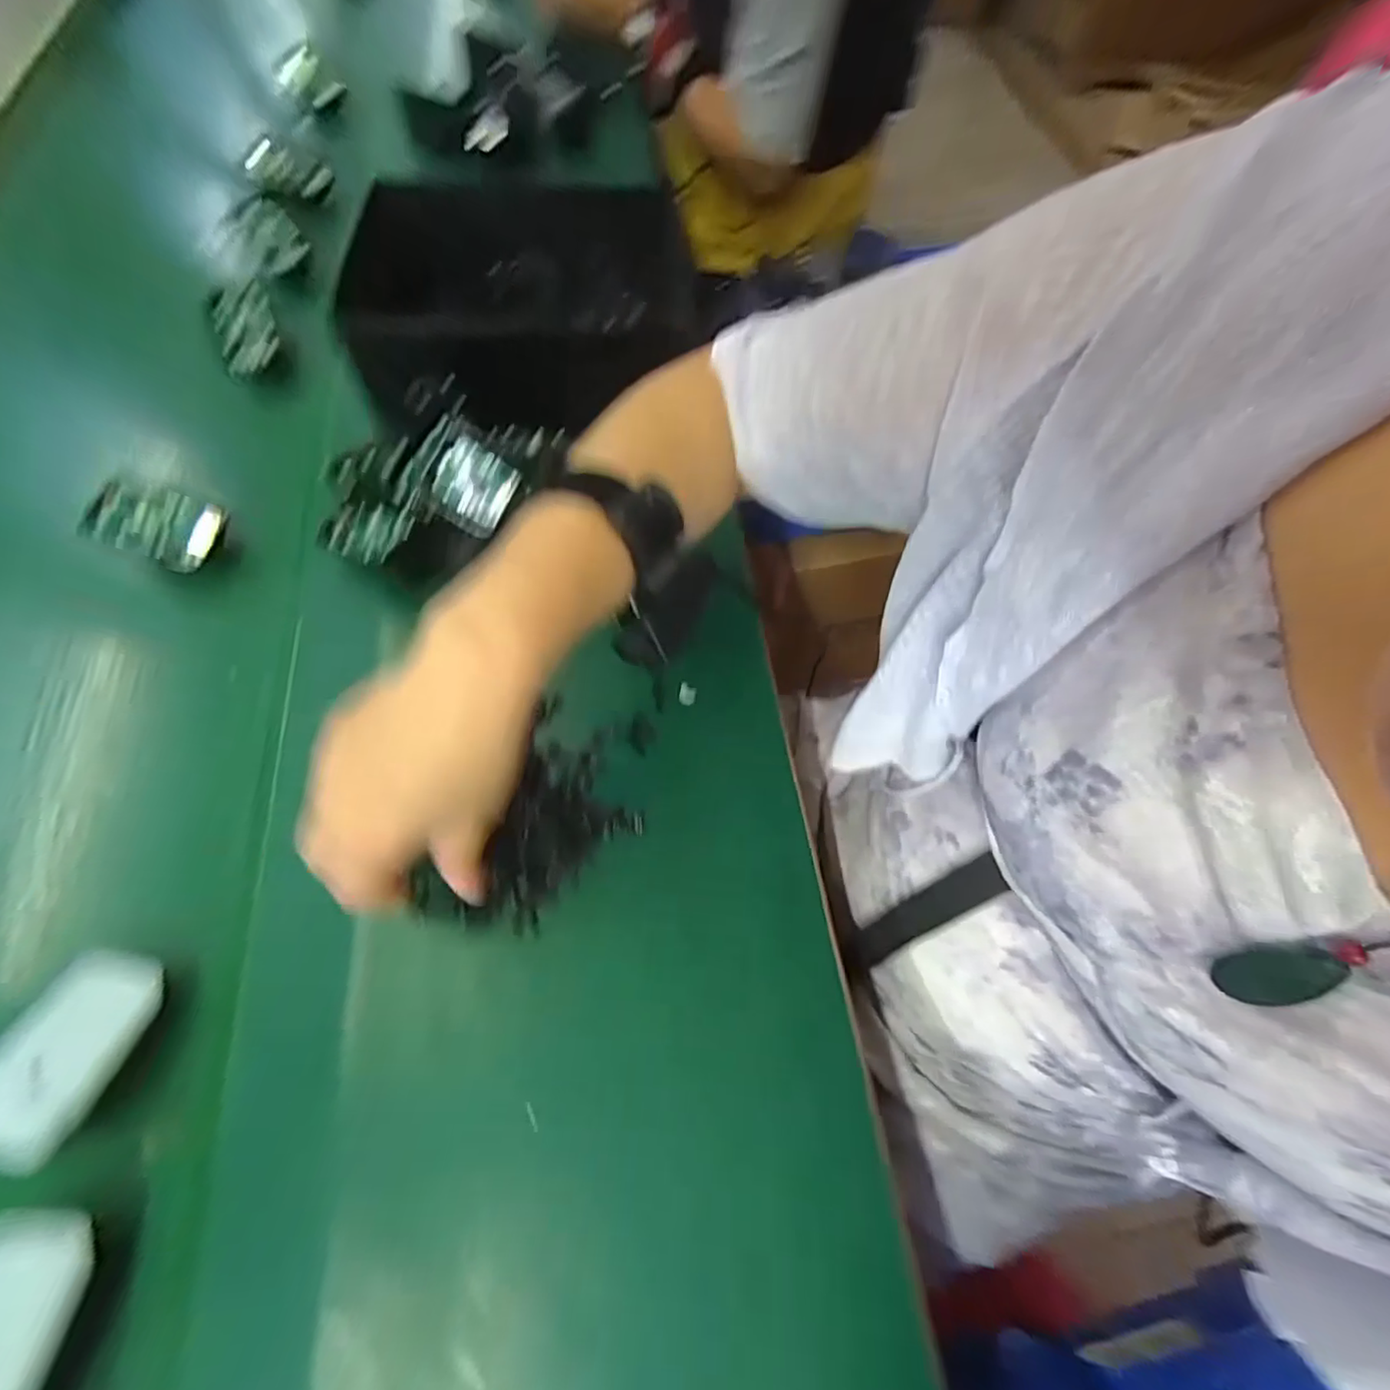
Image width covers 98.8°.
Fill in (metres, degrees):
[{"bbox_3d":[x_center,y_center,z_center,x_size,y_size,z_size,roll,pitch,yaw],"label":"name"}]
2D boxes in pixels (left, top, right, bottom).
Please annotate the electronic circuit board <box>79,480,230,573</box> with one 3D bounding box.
[{"bbox_3d":[-0.353,-0.113,0.388,0.067,0.014,0.048,21,70,-18],"label":"electronic circuit board"}]

